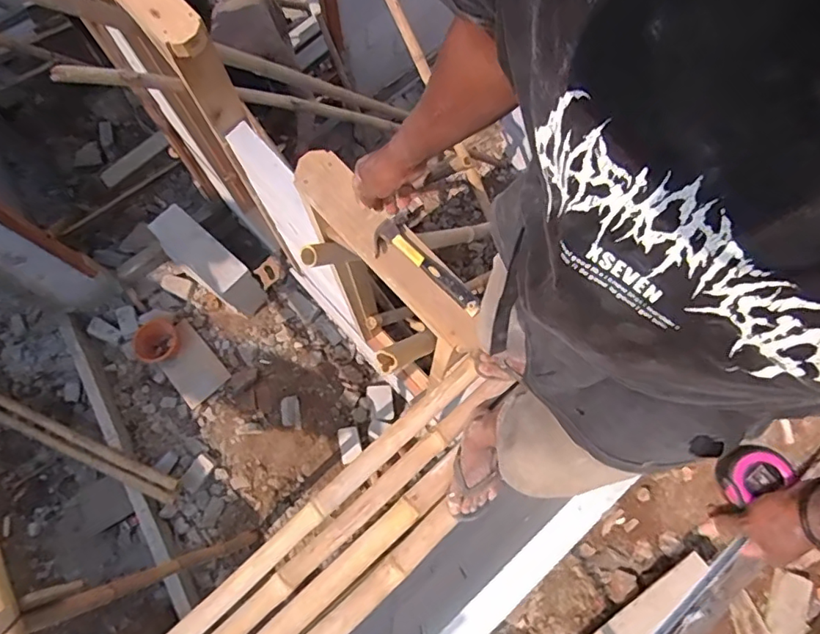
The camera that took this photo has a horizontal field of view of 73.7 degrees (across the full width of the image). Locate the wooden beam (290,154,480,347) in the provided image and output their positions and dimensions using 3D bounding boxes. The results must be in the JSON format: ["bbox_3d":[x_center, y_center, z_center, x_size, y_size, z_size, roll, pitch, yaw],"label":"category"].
[{"bbox_3d":[-0.043,-0.146,1.097,0.107,0.033,0.517,-42,78,-10],"label":"wooden beam"}]

